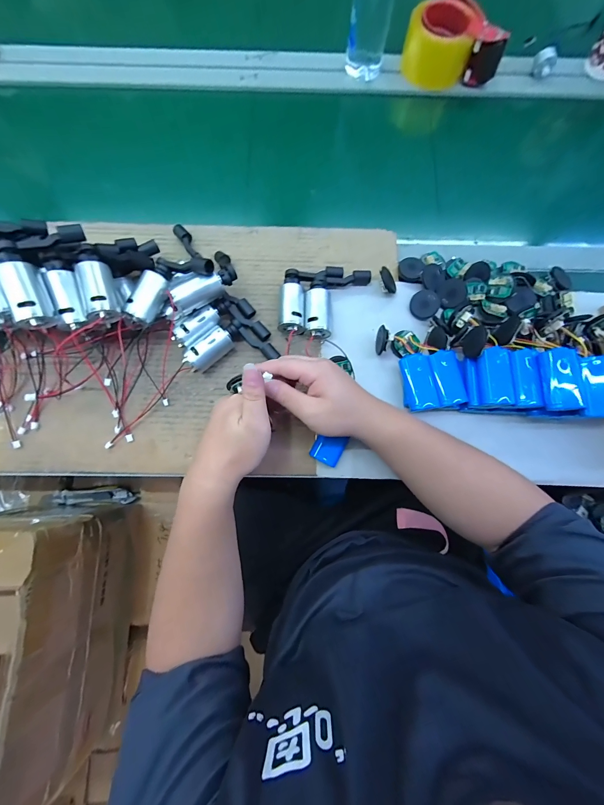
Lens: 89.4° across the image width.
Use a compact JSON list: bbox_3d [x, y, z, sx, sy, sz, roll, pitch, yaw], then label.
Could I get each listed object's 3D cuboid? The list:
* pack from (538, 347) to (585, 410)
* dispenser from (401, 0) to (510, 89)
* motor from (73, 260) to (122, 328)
[{"bbox_3d":[0.292,-0.025,0.345,0.035,0.024,0.068,-5,78,-2],"label":"pack"},{"bbox_3d":[0.245,-0.595,0.500,0.151,0.069,0.098,4,78,0],"label":"dispenser"},{"bbox_3d":[-0.227,-0.123,0.344,0.033,0.030,0.066,-14,78,-4],"label":"motor"}]

